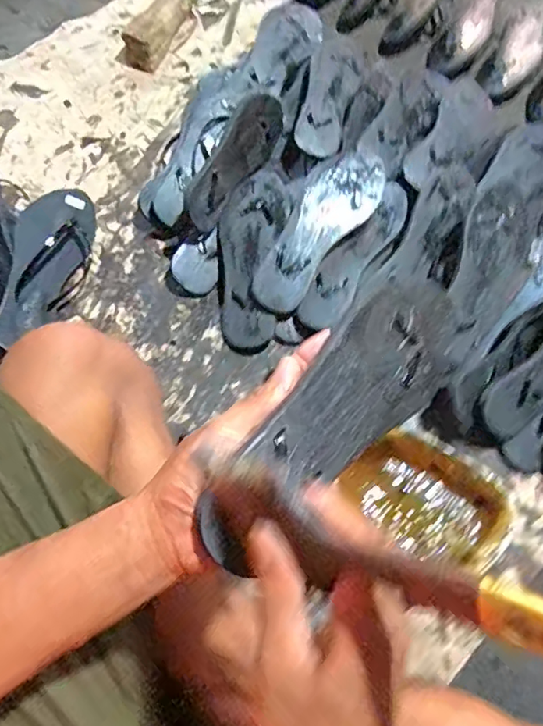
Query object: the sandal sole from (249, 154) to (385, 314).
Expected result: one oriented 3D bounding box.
[{"bbox_3d":[0.062,-0.174,0.696,0.077,0.021,0.241,35,86,14],"label":"sandal sole"}]

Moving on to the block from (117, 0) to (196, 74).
[{"bbox_3d":[-0.180,-0.596,0.929,0.070,0.043,0.230,26,68,10],"label":"block"}]

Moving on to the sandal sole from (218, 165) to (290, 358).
[{"bbox_3d":[-0.029,-0.141,0.710,0.088,0.027,0.242,6,82,2],"label":"sandal sole"}]

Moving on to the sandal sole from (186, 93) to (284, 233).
[{"bbox_3d":[-0.044,-0.279,0.730,0.024,0.078,0.228,13,60,32],"label":"sandal sole"}]

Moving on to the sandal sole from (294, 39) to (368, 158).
[{"bbox_3d":[0.086,-0.397,0.797,0.080,0.013,0.230,19,68,7],"label":"sandal sole"}]

